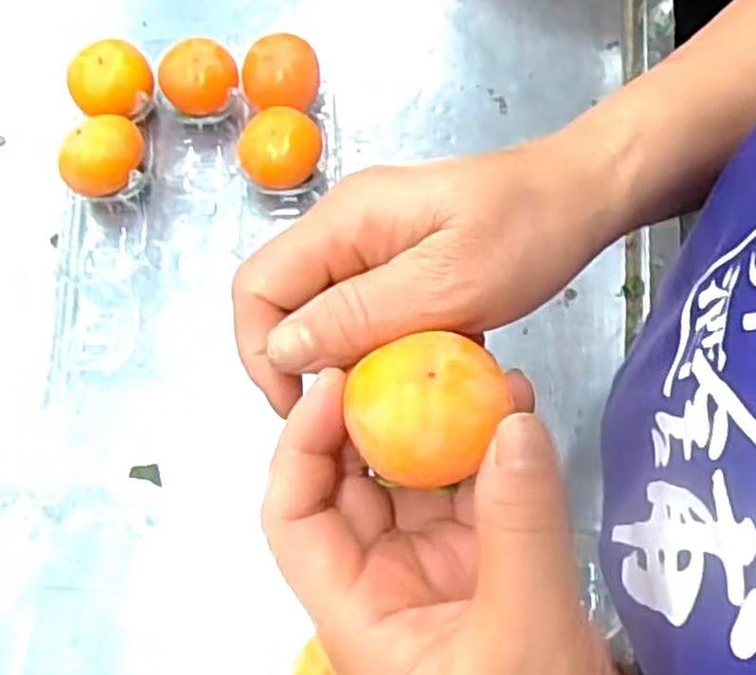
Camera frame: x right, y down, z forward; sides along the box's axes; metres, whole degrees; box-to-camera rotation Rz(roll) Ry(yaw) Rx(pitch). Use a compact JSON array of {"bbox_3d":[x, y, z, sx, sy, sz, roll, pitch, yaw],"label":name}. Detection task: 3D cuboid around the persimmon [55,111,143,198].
[{"bbox_3d":[-0.163,-0.106,0.447,0.051,0.040,0.046,-27,73,-9],"label":"persimmon"}]

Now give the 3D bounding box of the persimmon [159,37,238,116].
[{"bbox_3d":[-0.111,-0.157,0.469,0.046,0.043,0.041,-18,71,-6],"label":"persimmon"}]

